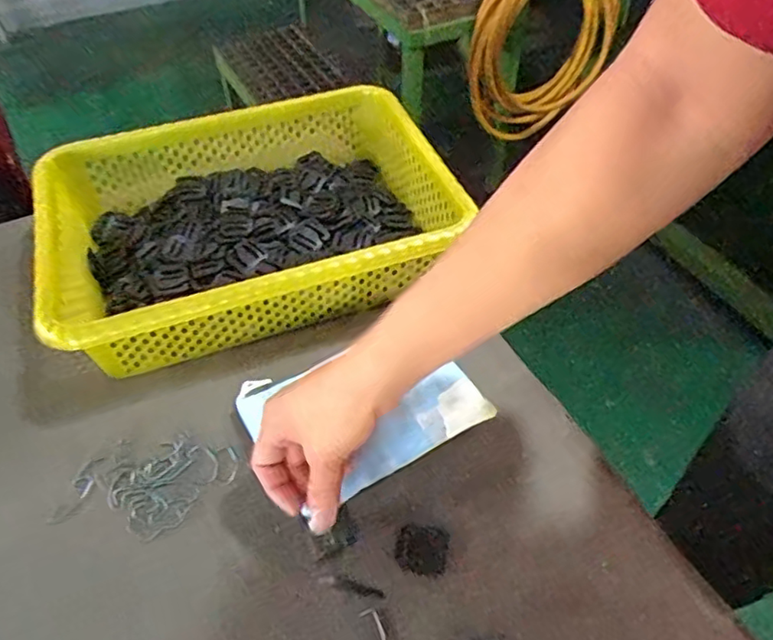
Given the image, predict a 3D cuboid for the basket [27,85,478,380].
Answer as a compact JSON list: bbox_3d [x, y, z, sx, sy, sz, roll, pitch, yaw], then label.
[{"bbox_3d":[-0.125,-0.096,0.561,0.343,0.083,0.252,-17,52,-13],"label":"basket"}]

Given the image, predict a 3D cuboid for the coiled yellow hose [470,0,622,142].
[{"bbox_3d":[0.337,-0.586,1.315,0.355,0.377,0.081,-22,53,-17],"label":"coiled yellow hose"}]

